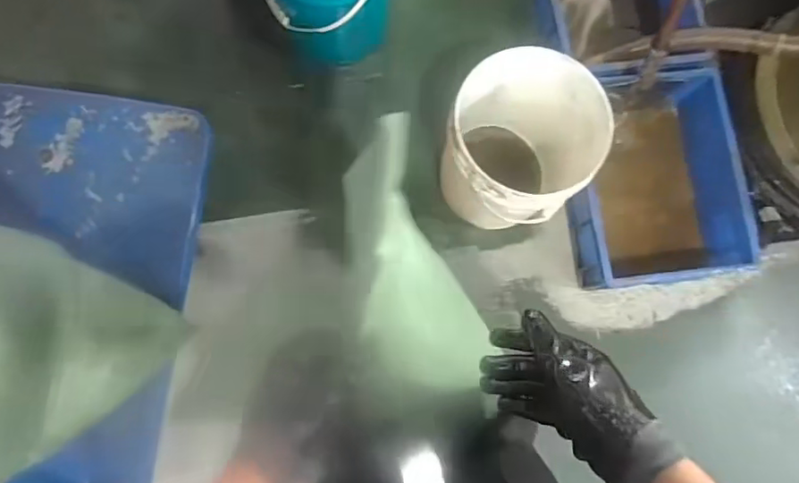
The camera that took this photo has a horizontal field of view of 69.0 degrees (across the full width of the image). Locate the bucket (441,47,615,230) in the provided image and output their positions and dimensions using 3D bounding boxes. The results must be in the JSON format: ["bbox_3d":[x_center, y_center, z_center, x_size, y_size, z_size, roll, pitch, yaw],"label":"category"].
[{"bbox_3d":[0.255,-0.209,1.279,0.296,0.356,0.344,22,80,1],"label":"bucket"}]

